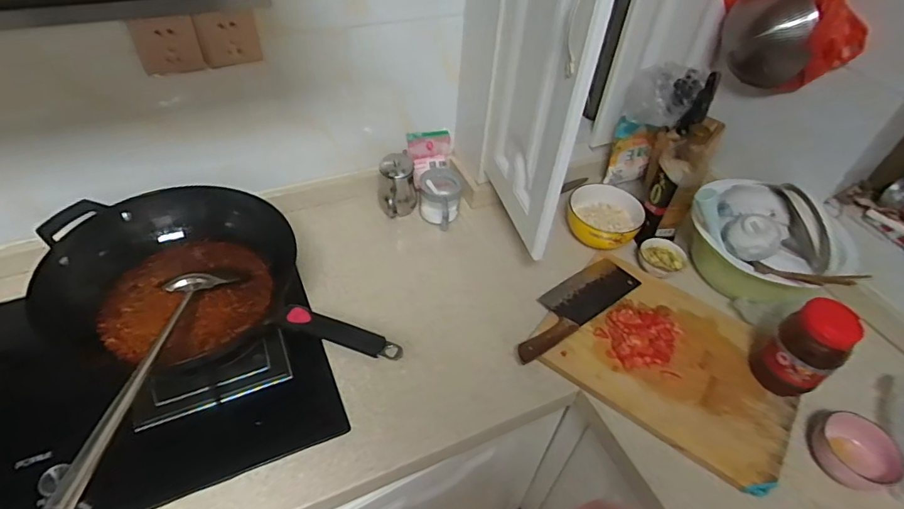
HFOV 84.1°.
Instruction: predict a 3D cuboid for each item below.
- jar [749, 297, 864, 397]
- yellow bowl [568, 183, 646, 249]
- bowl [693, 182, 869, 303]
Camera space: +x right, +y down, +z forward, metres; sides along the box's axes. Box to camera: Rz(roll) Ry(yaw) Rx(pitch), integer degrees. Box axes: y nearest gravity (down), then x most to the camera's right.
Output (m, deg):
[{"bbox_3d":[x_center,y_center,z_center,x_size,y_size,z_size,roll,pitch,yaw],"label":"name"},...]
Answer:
[{"bbox_3d":[0.545,0.151,0.787,0.084,0.171,0.095,-27,54,-27],"label":"jar"},{"bbox_3d":[0.320,-0.077,1.069,0.150,0.069,0.141,3,46,-3],"label":"yellow bowl"},{"bbox_3d":[0.588,-0.024,0.966,0.247,0.185,0.242,3,46,-3],"label":"bowl"}]

